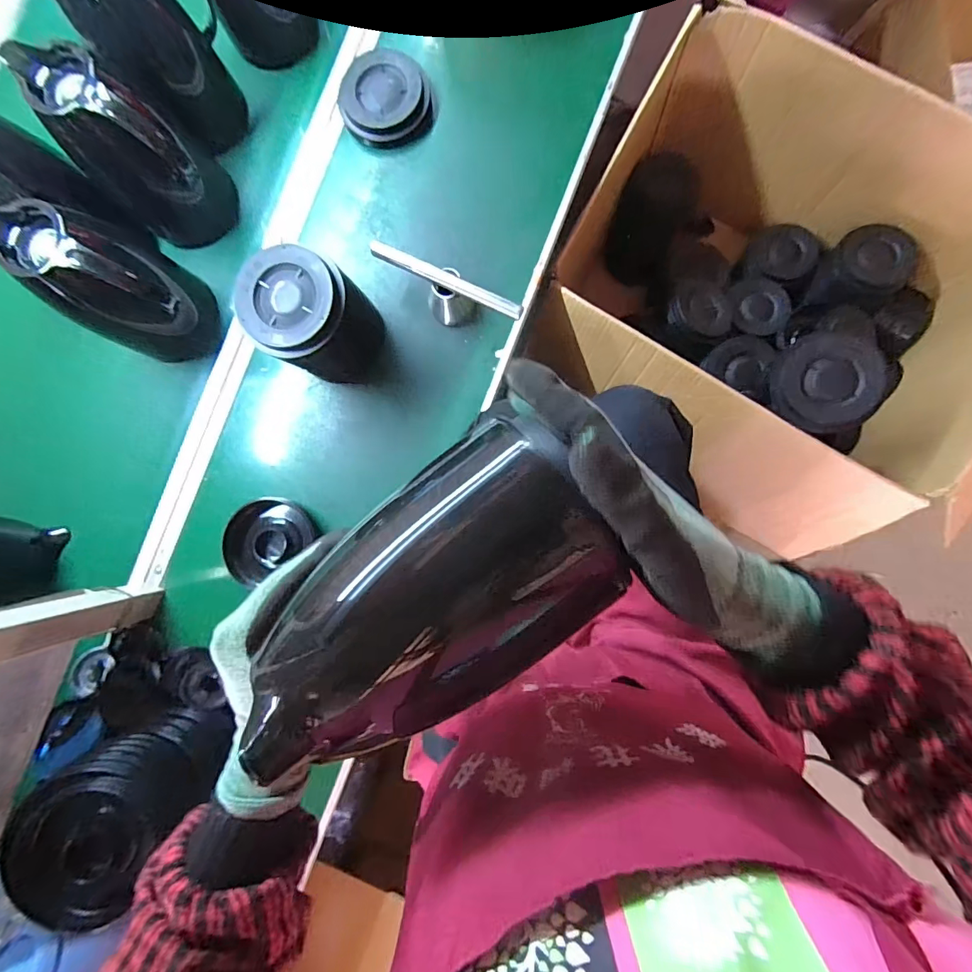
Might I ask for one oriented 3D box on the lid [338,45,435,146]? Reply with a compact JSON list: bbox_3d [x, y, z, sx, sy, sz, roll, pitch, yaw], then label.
[{"bbox_3d":[-0.135,-0.517,0.621,0.117,0.035,0.107,0,88,5],"label":"lid"}]

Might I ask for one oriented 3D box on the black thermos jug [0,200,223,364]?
[{"bbox_3d":[-0.422,-0.228,0.542,0.145,0.196,0.123,29,91,6],"label":"black thermos jug"}]

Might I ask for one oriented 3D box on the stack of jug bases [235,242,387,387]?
[{"bbox_3d":[-0.203,-0.193,0.555,0.111,0.143,0.105,24,90,6],"label":"stack of jug bases"}]

